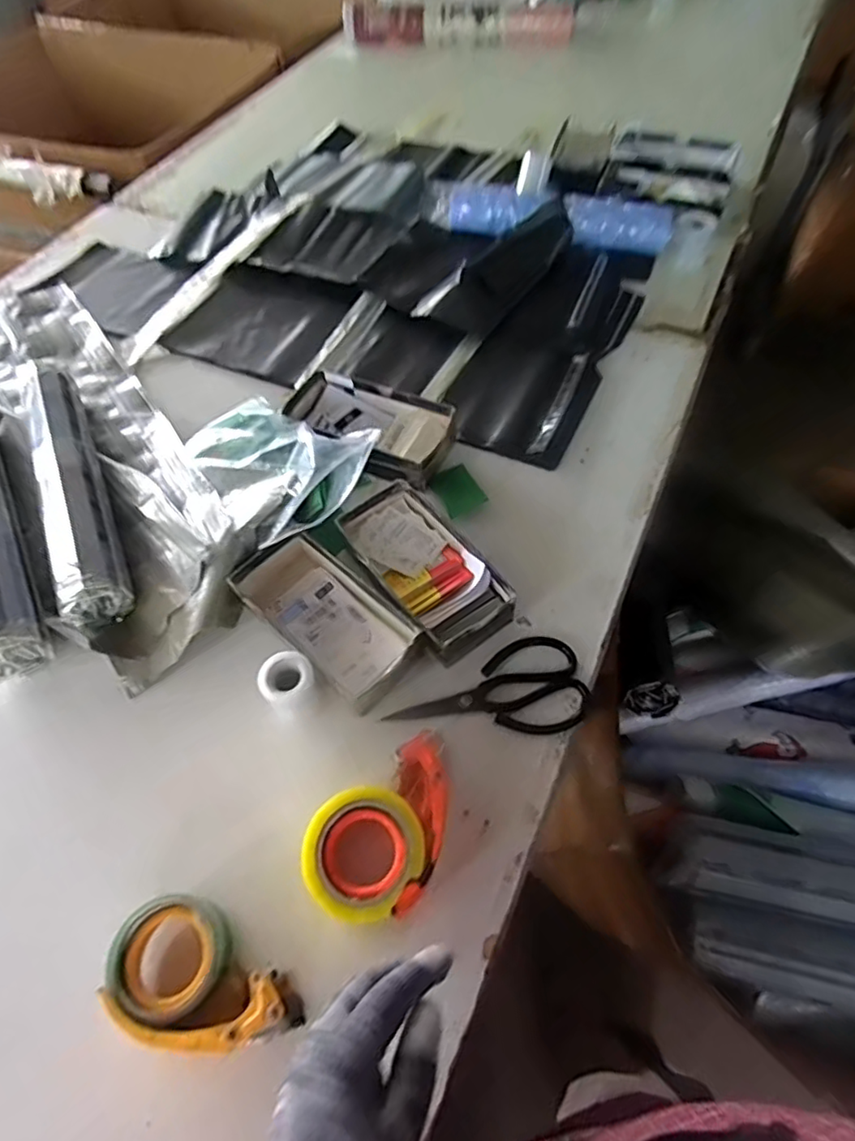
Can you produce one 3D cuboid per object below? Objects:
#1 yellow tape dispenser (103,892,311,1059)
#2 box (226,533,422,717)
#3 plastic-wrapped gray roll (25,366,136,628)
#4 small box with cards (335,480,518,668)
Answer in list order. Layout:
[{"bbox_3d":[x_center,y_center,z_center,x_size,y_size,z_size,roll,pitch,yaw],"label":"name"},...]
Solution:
[{"bbox_3d":[-0.188,0.351,0.503,0.154,0.085,0.098,35,65,23],"label":"yellow tape dispenser"},{"bbox_3d":[-0.113,0.053,0.686,0.228,0.056,0.117,38,67,24],"label":"box"},{"bbox_3d":[-0.462,-0.111,0.784,0.075,0.076,0.447,-23,58,-11],"label":"plastic-wrapped gray roll"},{"bbox_3d":[-0.010,-0.009,0.709,0.131,0.045,0.245,-32,61,-16],"label":"small box with cards"}]

